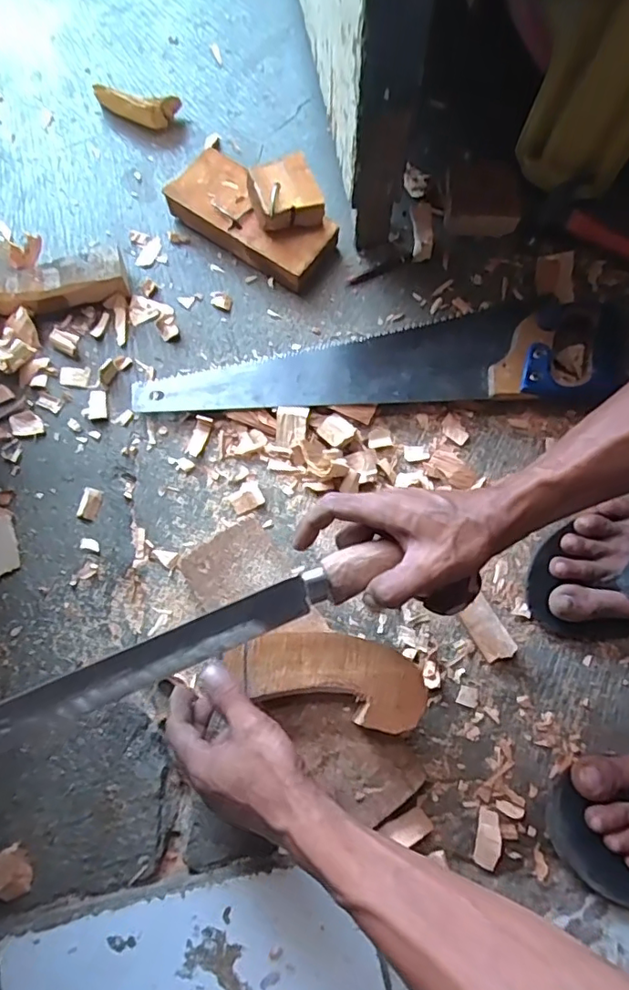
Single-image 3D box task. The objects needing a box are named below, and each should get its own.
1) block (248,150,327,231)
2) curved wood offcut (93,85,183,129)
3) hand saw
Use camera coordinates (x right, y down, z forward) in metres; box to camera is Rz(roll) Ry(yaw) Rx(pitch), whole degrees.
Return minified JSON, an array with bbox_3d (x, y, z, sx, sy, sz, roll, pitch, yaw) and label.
[{"bbox_3d":[-0.030,-0.310,0.577,0.064,0.038,0.065,-17,77,-6],"label":"block"},{"bbox_3d":[-0.209,-0.453,0.649,0.098,0.027,0.030,11,76,1],"label":"curved wood offcut"},{"bbox_3d":[0.069,-0.146,0.573,0.484,0.032,0.113,-1,76,-2],"label":"hand saw"}]

